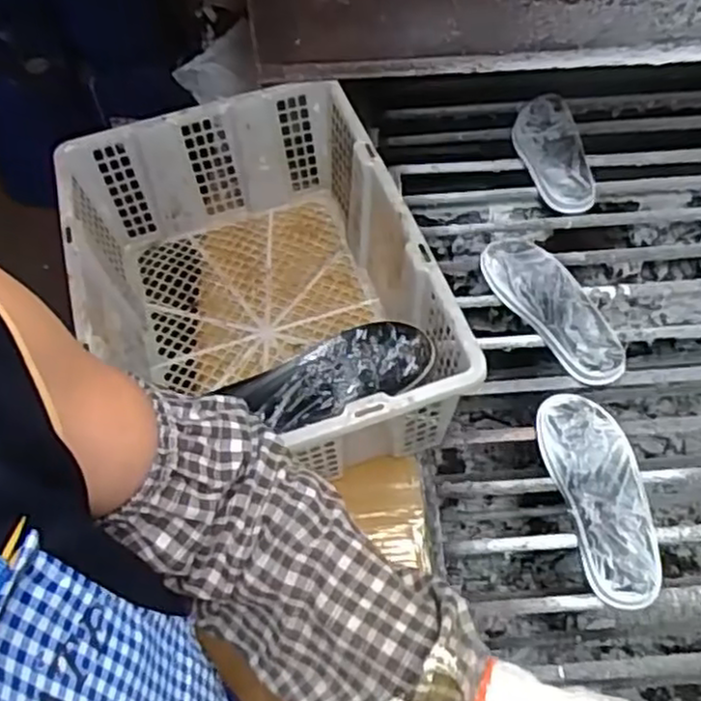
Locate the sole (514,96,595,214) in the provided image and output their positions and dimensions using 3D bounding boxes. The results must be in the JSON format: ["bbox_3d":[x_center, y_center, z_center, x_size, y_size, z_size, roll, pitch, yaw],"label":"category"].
[{"bbox_3d":[0.306,-0.294,1.112,0.091,0.035,0.230,-4,57,-1],"label":"sole"}]

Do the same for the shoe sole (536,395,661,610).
[{"bbox_3d":[0.273,0.153,0.788,0.091,0.016,0.230,-13,57,-1],"label":"shoe sole"}]

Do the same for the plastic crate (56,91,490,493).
[{"bbox_3d":[-0.107,-0.066,0.821,0.342,0.179,0.469,-16,58,-8],"label":"plastic crate"}]

